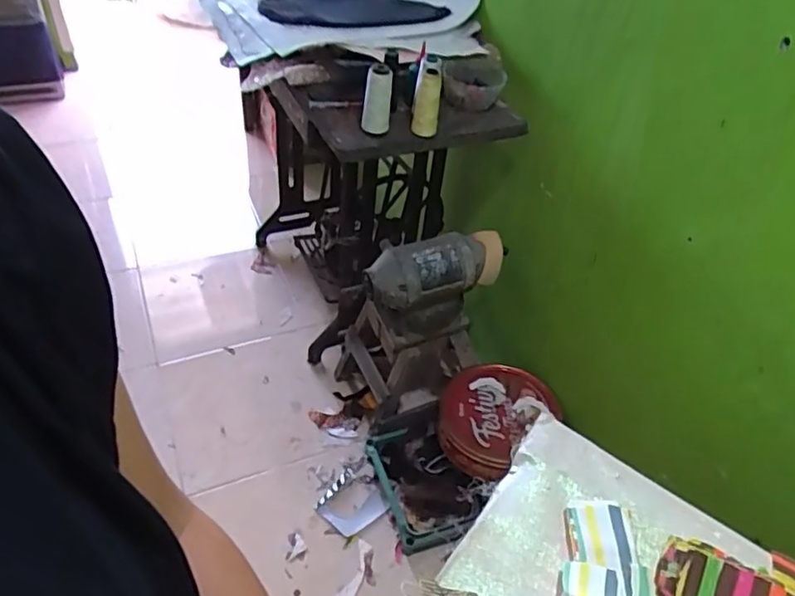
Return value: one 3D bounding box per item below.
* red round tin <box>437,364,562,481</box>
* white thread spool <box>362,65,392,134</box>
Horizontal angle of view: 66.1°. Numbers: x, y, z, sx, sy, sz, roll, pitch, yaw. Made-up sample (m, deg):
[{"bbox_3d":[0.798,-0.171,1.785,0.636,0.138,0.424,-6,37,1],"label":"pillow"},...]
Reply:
[{"bbox_3d":[0.205,0.273,1.359,0.259,0.080,0.259,-3,46,4],"label":"red round tin"},{"bbox_3d":[-0.036,-0.331,1.053,0.050,0.126,0.050,4,42,-2],"label":"white thread spool"}]

